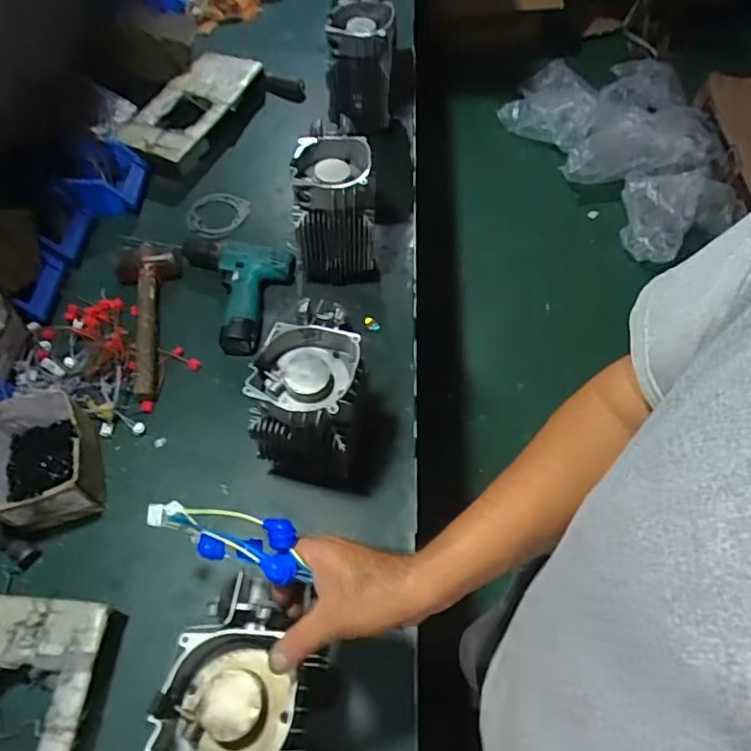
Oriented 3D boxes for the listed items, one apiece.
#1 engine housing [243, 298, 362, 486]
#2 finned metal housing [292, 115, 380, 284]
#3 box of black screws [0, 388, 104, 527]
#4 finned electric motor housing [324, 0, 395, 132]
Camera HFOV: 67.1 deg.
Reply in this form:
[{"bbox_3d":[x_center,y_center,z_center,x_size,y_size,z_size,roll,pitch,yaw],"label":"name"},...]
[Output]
[{"bbox_3d":[-0.075,0.039,0.716,0.124,0.210,0.135,14,59,7],"label":"engine housing"},{"bbox_3d":[-0.061,-0.260,0.900,0.123,0.197,0.142,-1,58,-2],"label":"finned metal housing"},{"bbox_3d":[-0.423,0.109,0.724,0.123,0.090,0.149,-18,60,-12],"label":"box of black screws"},{"bbox_3d":[-0.023,-0.597,1.093,0.120,0.190,0.137,8,59,4],"label":"finned electric motor housing"}]

